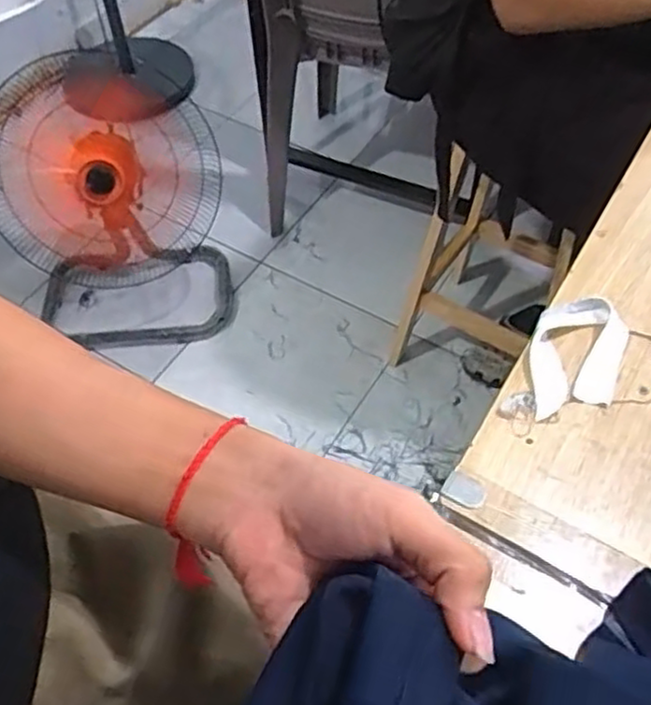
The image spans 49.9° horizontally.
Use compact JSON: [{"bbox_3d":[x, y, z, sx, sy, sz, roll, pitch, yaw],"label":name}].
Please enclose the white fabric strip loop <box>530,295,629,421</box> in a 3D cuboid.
[{"bbox_3d":[0.191,0.003,0.534,0.067,0.015,0.114,19,57,15],"label":"white fabric strip loop"}]

